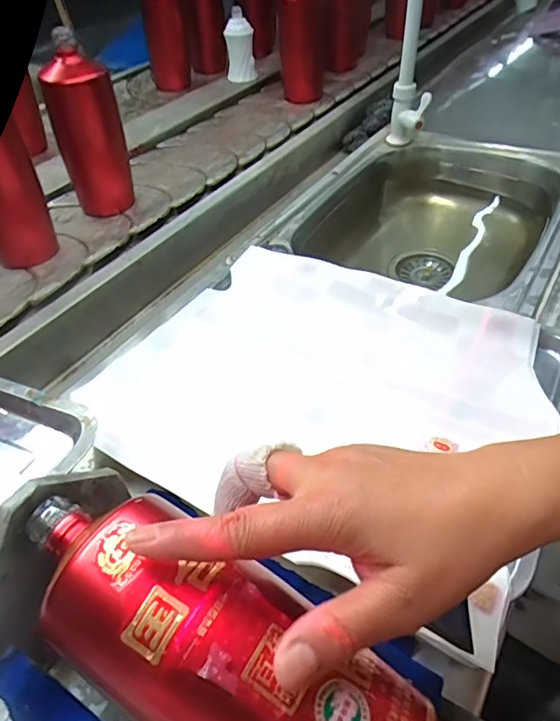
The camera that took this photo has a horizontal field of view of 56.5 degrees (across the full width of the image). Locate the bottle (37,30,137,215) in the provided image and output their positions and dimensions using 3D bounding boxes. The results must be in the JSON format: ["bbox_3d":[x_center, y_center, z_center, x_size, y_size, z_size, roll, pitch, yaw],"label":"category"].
[{"bbox_3d":[-0.244,-0.291,0.664,0.064,0.195,0.066,17,48,20],"label":"bottle"}]

